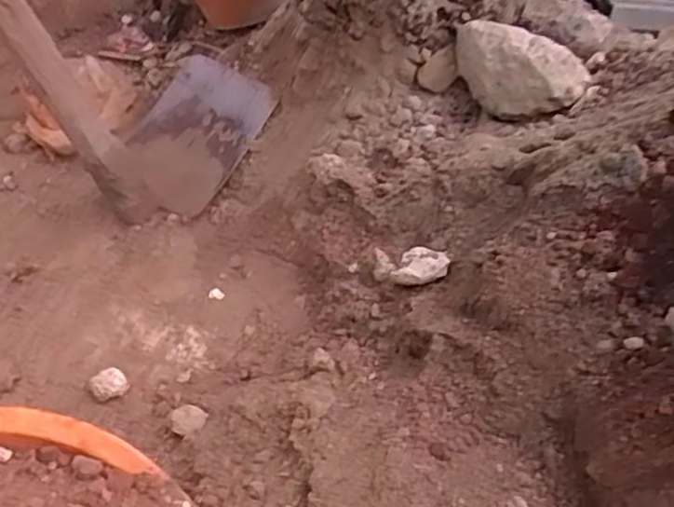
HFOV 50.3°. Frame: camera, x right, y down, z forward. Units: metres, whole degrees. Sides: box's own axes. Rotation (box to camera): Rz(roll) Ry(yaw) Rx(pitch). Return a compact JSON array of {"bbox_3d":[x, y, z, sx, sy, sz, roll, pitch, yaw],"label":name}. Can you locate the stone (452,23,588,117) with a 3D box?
[{"bbox_3d":[0.217,-0.219,0.844,0.096,0.073,0.161,-36,53,-25],"label":"stone"}]

